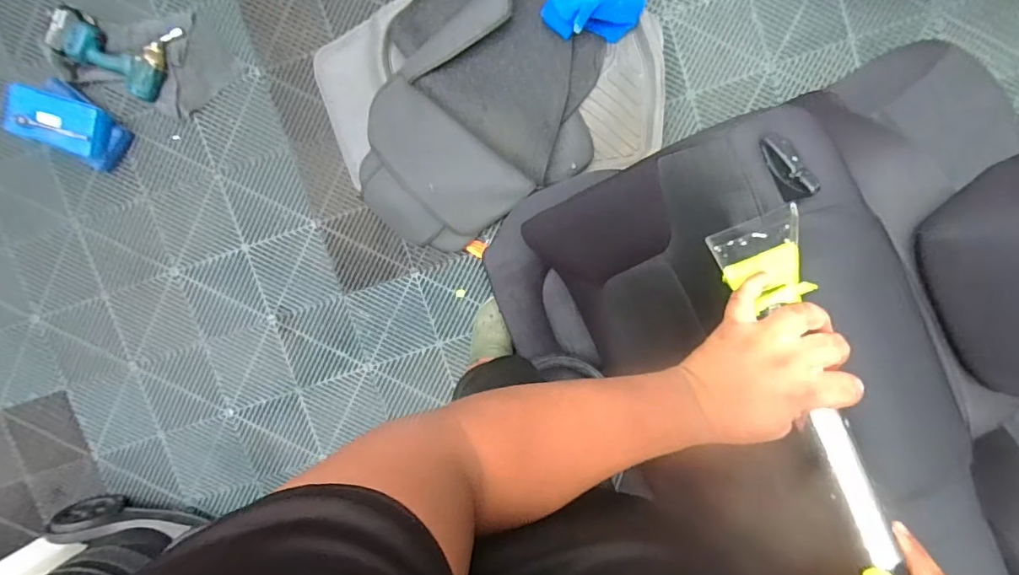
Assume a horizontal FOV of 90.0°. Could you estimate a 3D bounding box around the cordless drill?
[{"bbox_3d":[-0.965,-0.575,1.228,0.275,0.095,0.189,15,96,0],"label":"cordless drill"}]

